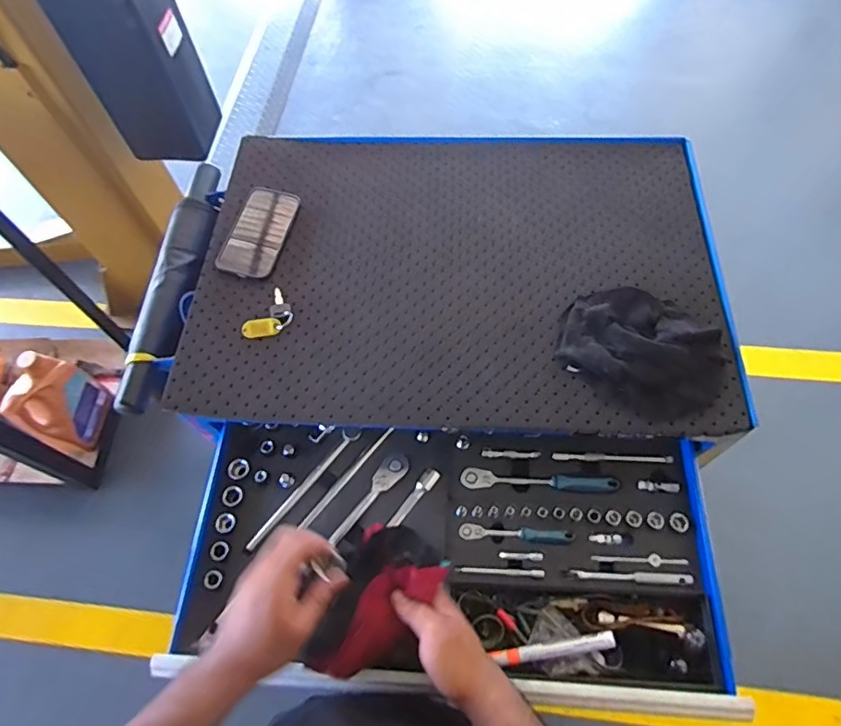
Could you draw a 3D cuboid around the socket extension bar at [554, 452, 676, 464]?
[{"bbox_3d":[0.239,0.119,0.684,0.143,0.012,0.013,1,63,2],"label":"socket extension bar"}]

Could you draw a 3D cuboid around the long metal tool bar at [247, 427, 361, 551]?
[{"bbox_3d":[-0.145,0.153,0.681,0.019,0.008,0.187,36,69,18],"label":"long metal tool bar"}]

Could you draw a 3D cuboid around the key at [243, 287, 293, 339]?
[{"bbox_3d":[-0.189,-0.058,0.698,0.046,0.006,0.076,28,67,15],"label":"key"}]

